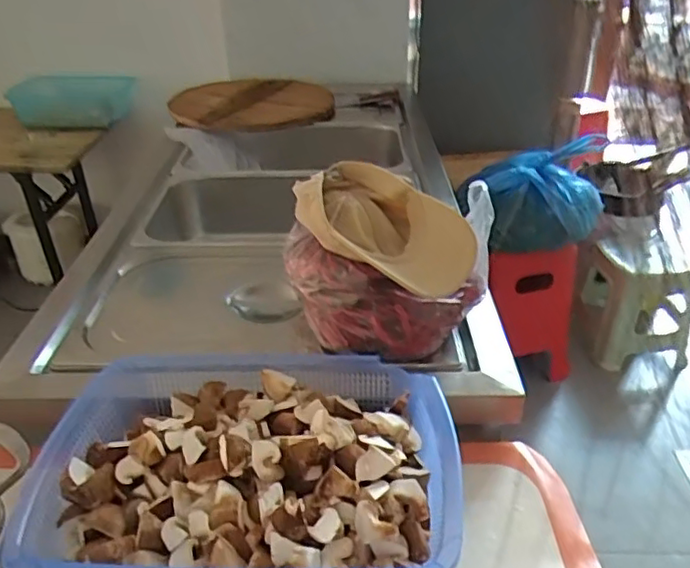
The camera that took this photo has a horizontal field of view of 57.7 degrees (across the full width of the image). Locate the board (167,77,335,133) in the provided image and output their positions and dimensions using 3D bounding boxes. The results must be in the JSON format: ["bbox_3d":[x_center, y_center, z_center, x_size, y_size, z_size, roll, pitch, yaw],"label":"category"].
[{"bbox_3d":[-0.223,-0.449,1.572,0.409,0.027,0.252,-7,53,-16],"label":"board"}]

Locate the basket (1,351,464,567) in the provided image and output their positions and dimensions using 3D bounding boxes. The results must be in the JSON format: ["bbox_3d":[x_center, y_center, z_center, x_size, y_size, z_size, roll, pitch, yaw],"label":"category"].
[{"bbox_3d":[-0.096,0.180,0.613,0.401,0.113,0.285,0,32,2],"label":"basket"}]

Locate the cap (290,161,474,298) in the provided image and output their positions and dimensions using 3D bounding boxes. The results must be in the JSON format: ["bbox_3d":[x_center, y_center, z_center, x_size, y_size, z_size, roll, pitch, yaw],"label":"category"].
[{"bbox_3d":[0.050,-0.076,0.819,0.235,0.091,0.183,5,32,10],"label":"cap"}]

